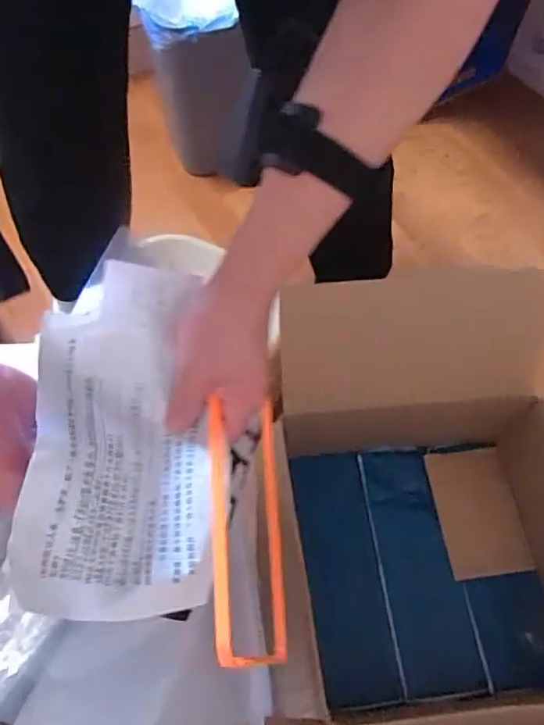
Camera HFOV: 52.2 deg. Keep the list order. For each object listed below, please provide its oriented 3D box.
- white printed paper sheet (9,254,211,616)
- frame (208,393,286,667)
[{"bbox_3d":[-0.093,0.039,0.354,0.115,0.052,0.226,3,69,-18],"label":"white printed paper sheet"},{"bbox_3d":[-0.018,0.109,0.417,0.011,0.197,0.209,-9,63,8],"label":"frame"}]

